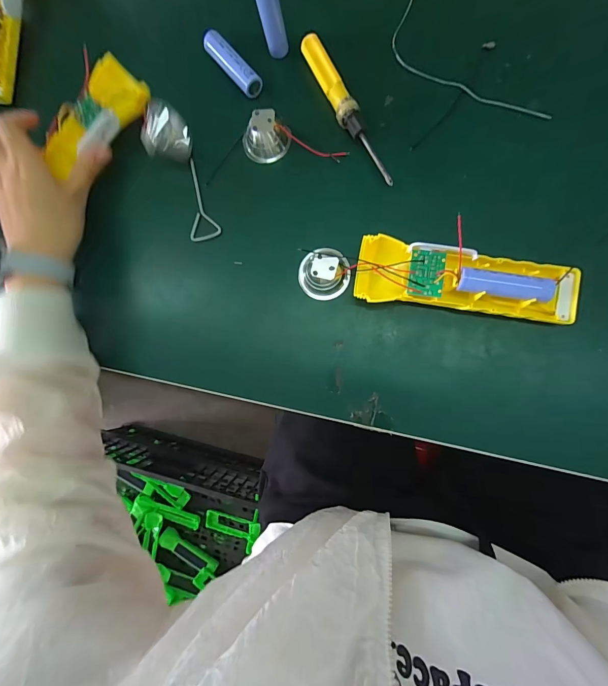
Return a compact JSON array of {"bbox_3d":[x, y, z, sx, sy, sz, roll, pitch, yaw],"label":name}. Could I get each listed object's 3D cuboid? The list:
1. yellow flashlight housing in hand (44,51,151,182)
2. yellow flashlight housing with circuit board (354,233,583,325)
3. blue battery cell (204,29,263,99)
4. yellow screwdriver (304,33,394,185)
[{"bbox_3d":[-0.192,-0.206,0.310,0.051,0.019,0.115,35,83,9],"label":"yellow flashlight housing in hand"},{"bbox_3d":[0.123,-0.048,0.264,0.161,0.031,0.047,8,87,8],"label":"yellow flashlight housing with circuit board"},{"bbox_3d":[-0.065,-0.253,0.311,0.019,0.018,0.067,-38,82,4],"label":"blue battery cell"},{"bbox_3d":[0.037,-0.199,0.294,0.019,0.015,0.149,-26,83,5],"label":"yellow screwdriver"}]

